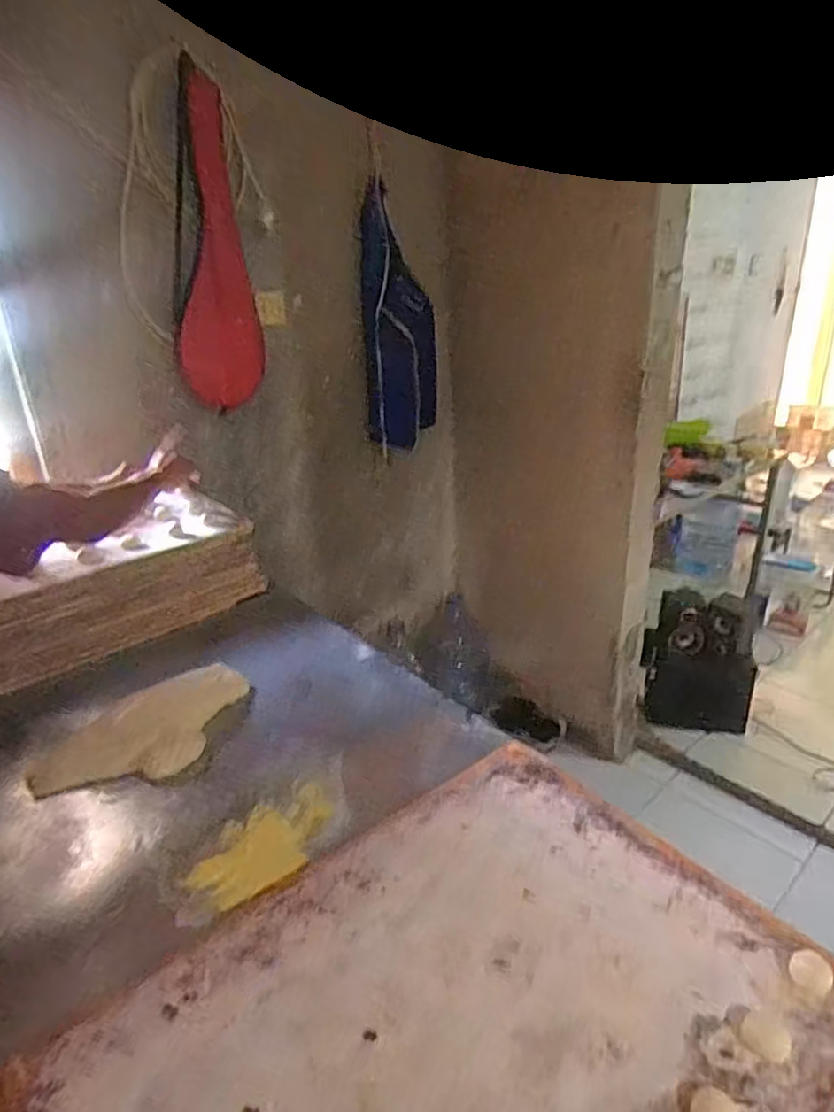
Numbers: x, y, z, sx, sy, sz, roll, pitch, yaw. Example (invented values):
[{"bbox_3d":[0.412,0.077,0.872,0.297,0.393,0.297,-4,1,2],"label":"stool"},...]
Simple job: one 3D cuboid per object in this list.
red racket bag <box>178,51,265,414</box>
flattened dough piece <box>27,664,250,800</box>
[{"bbox_3d":[-0.466,-0.742,1.599,0.219,0.746,0.049,-11,25,-40],"label":"red racket bag"},{"bbox_3d":[-0.380,0.247,0.927,0.178,0.019,0.302,19,32,40],"label":"flattened dough piece"}]

